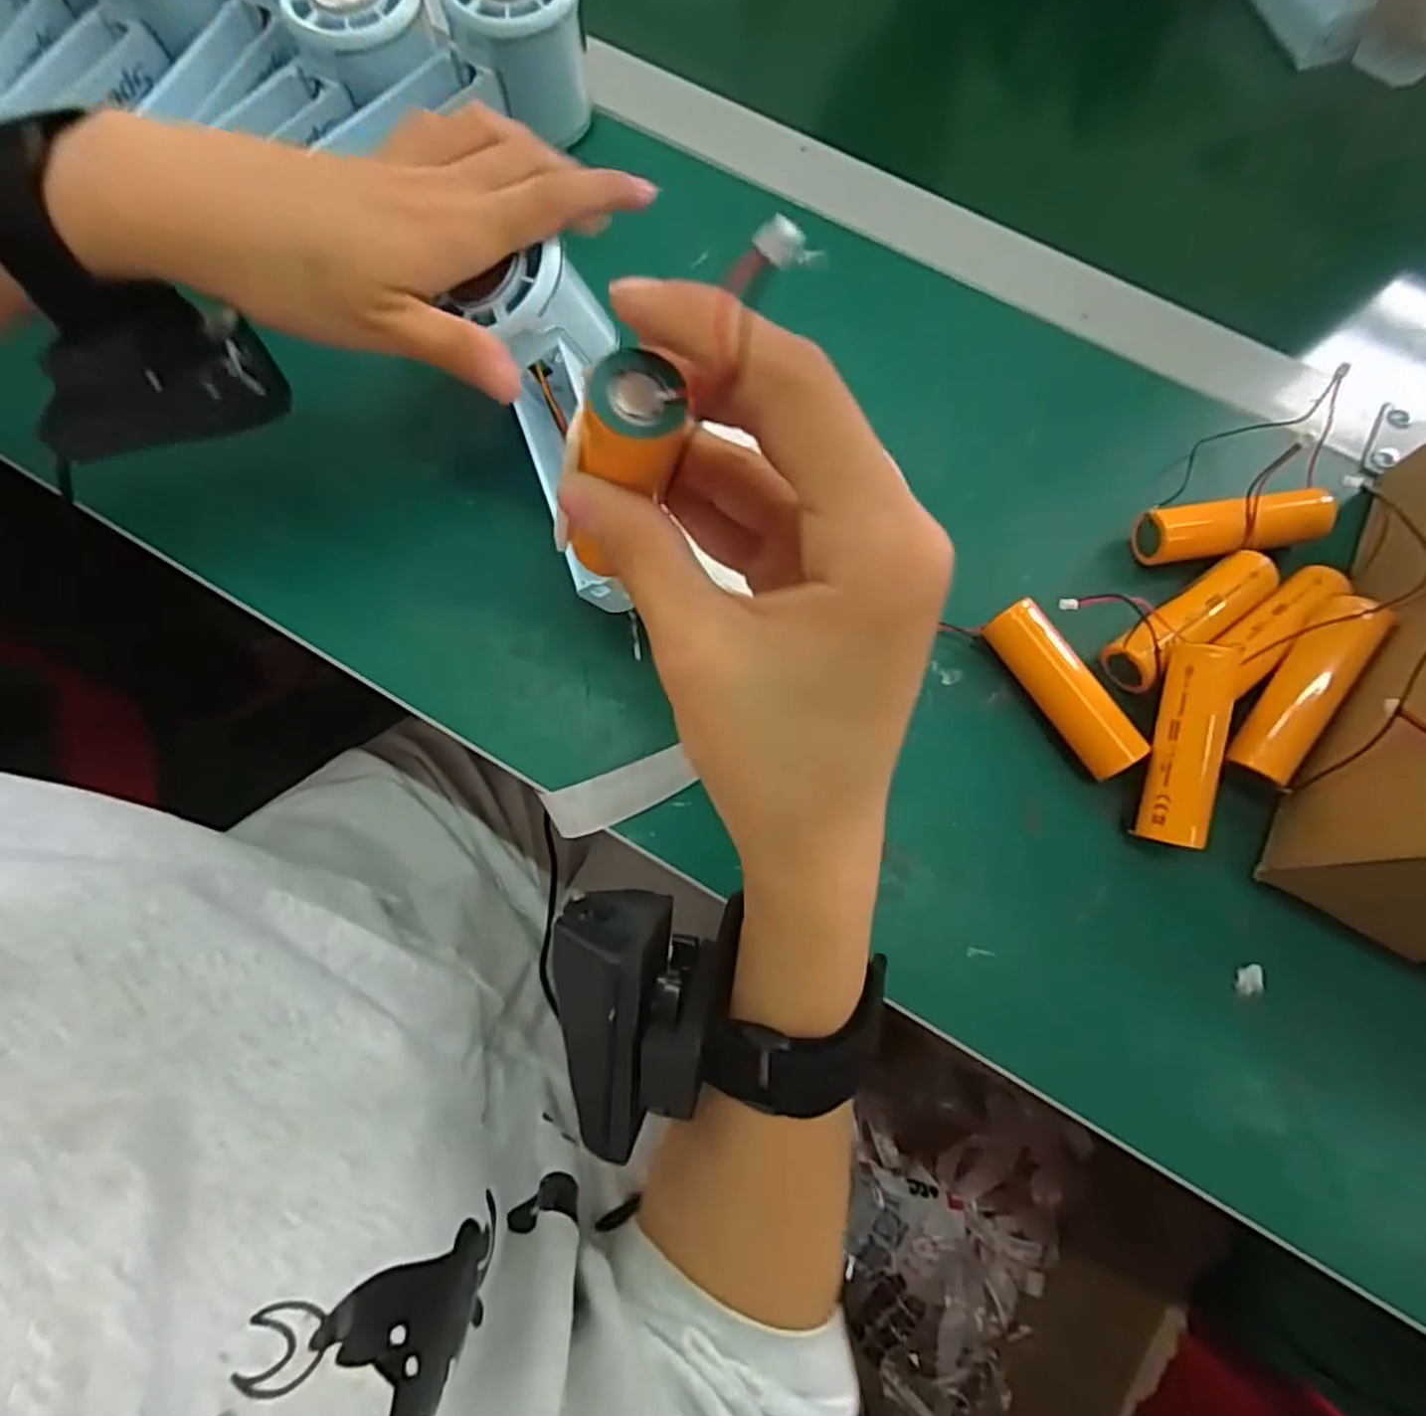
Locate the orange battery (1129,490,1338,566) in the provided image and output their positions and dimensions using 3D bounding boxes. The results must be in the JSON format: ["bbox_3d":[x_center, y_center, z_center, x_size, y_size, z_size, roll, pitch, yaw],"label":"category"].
[{"bbox_3d":[0.212,-0.072,0.296,0.075,0.017,0.022,-5,75,-3],"label":"orange battery"}]

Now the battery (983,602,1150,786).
[{"bbox_3d":[0.132,-0.007,0.278,0.016,0.023,0.071,-33,79,-10],"label":"battery"}]

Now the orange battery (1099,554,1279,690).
[{"bbox_3d":[0.186,-0.035,0.284,0.075,0.017,0.022,-34,79,-10],"label":"orange battery"}]

